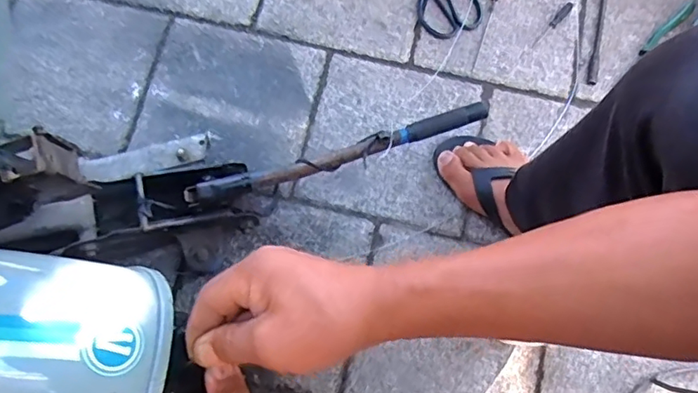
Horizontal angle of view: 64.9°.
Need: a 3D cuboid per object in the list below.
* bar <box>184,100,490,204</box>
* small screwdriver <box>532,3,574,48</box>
[{"bbox_3d":[-0.013,-0.052,0.665,0.371,0.045,0.023,-15,75,-5],"label":"bar"},{"bbox_3d":[0.320,-0.271,0.866,0.013,0.009,0.097,42,78,9],"label":"small screwdriver"}]

